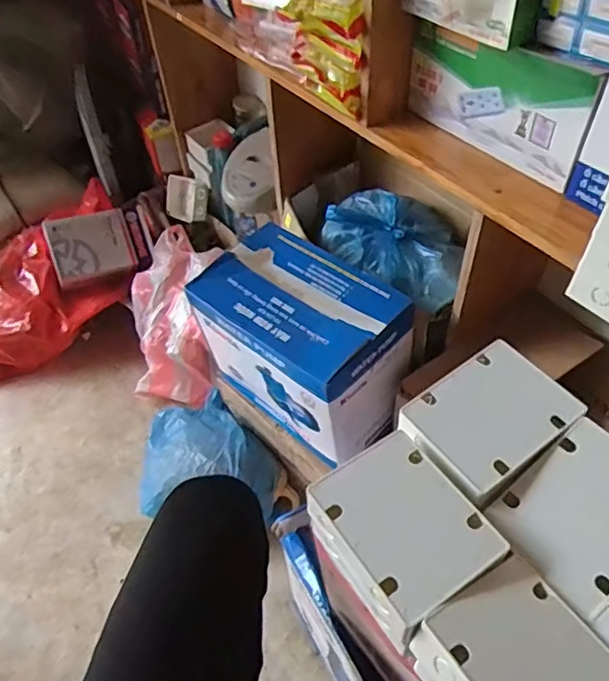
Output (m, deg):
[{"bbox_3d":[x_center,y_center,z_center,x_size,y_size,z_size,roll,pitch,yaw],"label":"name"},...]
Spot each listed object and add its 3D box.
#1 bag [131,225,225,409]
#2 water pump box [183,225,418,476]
[{"bbox_3d":[-0.291,-0.079,1.325,0.206,0.252,0.413,-1,50,3],"label":"bag"},{"bbox_3d":[-0.004,0.003,0.962,0.206,0.252,0.323,-37,57,-24],"label":"water pump box"}]

